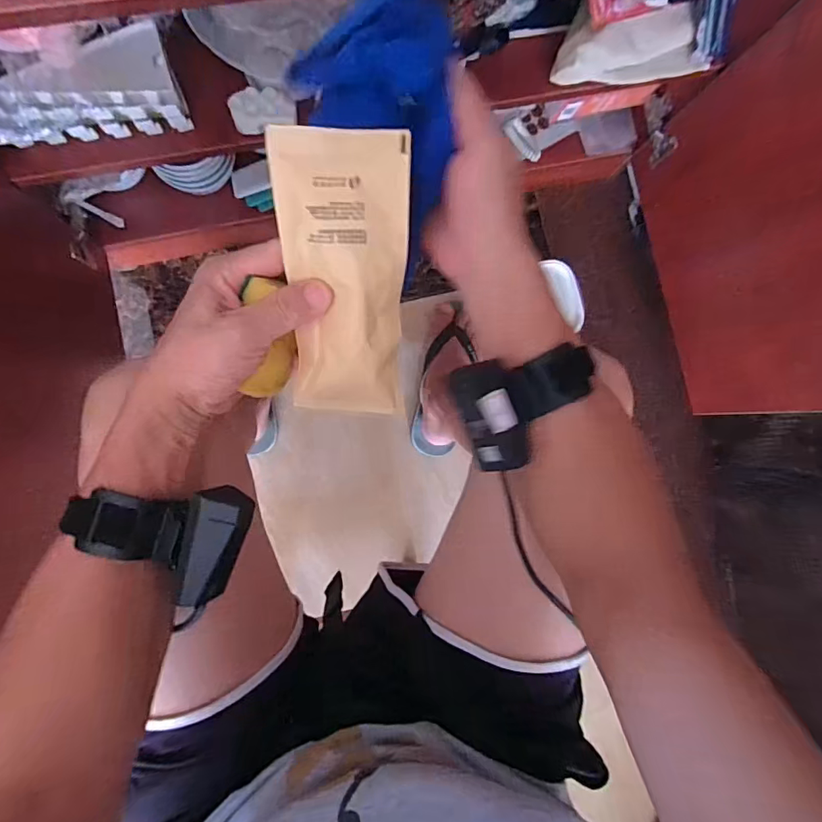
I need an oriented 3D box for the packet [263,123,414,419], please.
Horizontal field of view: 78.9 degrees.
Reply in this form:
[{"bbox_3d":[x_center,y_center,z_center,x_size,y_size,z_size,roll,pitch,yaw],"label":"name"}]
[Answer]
[{"bbox_3d":[-0.040,-0.078,0.309,0.074,0.015,0.166,-2,115,-7],"label":"packet"}]

